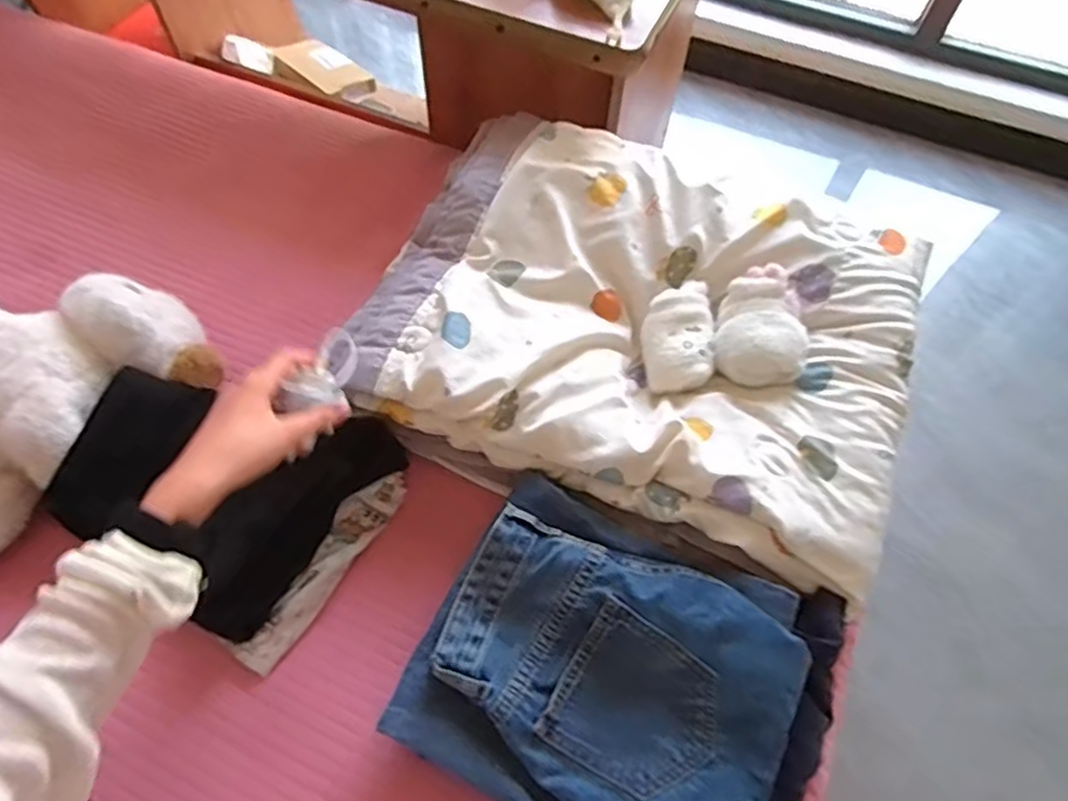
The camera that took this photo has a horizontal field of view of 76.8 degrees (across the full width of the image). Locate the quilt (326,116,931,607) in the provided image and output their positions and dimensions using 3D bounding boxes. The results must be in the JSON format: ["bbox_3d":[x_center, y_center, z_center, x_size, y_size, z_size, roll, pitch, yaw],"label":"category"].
[{"bbox_3d":[0.112,-0.081,0.687,0.516,0.097,0.396,19,61,8],"label":"quilt"}]

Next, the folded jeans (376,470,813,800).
[{"bbox_3d":[0.057,0.219,0.542,0.279,0.057,0.242,28,63,13],"label":"folded jeans"}]

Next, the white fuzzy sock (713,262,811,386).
[{"bbox_3d":[0.232,-0.075,0.671,0.089,0.040,0.122,16,61,6],"label":"white fuzzy sock"}]

